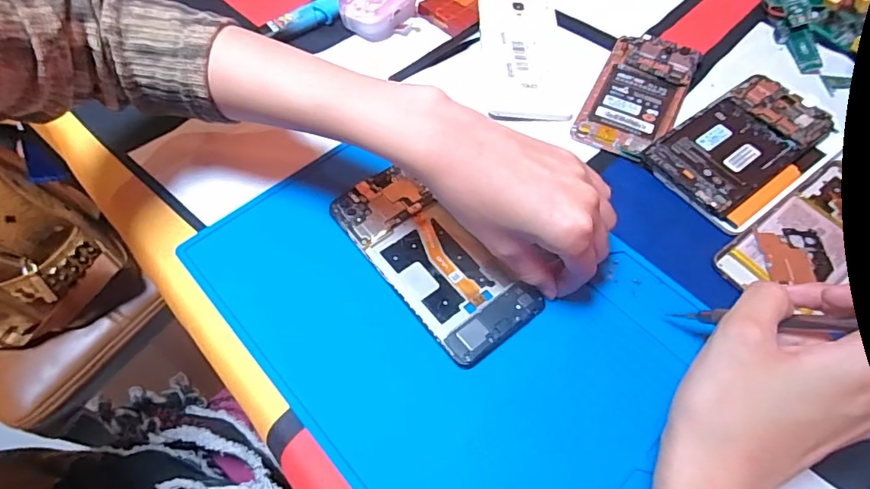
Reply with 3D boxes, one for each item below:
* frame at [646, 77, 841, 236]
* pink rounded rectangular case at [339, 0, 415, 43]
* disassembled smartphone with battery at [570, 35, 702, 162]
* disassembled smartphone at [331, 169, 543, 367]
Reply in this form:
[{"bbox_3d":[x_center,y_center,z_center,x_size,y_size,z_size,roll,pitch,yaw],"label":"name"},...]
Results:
[{"bbox_3d":[0.237,-0.073,0.379,0.145,0.014,0.084,-32,64,-19],"label":"frame"},{"bbox_3d":[-0.054,-0.218,0.460,0.055,0.031,0.065,32,63,17],"label":"pink rounded rectangular case"},{"bbox_3d":[0.169,-0.127,0.415,0.070,0.009,0.140,24,61,13],"label":"disassembled smartphone with battery"},{"bbox_3d":[-0.004,0.008,0.331,0.064,0.007,0.150,-35,65,-20],"label":"disassembled smartphone"}]

